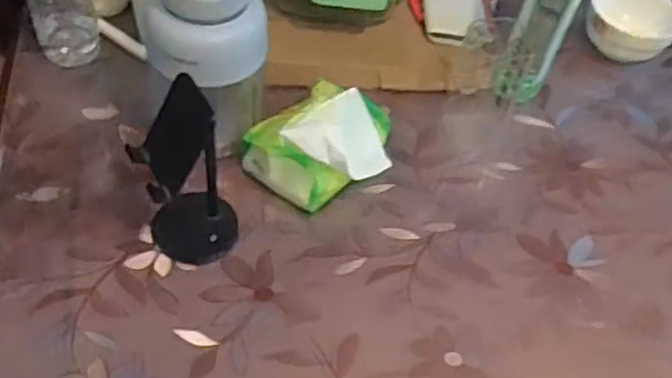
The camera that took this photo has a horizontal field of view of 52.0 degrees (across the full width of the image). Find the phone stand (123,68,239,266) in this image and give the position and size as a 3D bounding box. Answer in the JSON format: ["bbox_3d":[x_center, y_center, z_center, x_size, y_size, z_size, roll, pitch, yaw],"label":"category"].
[{"bbox_3d":[-0.129,-0.013,0.592,0.081,0.175,0.084,-7,52,-11],"label":"phone stand"}]

